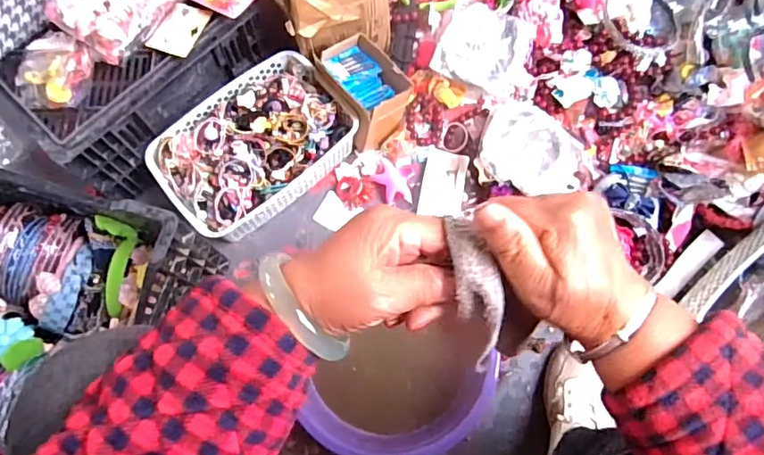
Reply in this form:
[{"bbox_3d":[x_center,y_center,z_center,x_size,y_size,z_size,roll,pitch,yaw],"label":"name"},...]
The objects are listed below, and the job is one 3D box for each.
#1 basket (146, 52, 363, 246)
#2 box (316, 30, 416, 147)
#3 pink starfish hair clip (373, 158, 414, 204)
[{"bbox_3d":[-0.201,-0.131,0.814,0.286,0.091,0.202,-41,78,-11],"label":"basket"},{"bbox_3d":[-0.027,-0.220,0.828,0.102,0.095,0.143,-34,76,-10],"label":"box"},{"bbox_3d":[0.019,-0.074,0.847,0.063,0.016,0.070,6,73,2],"label":"pink starfish hair clip"}]

